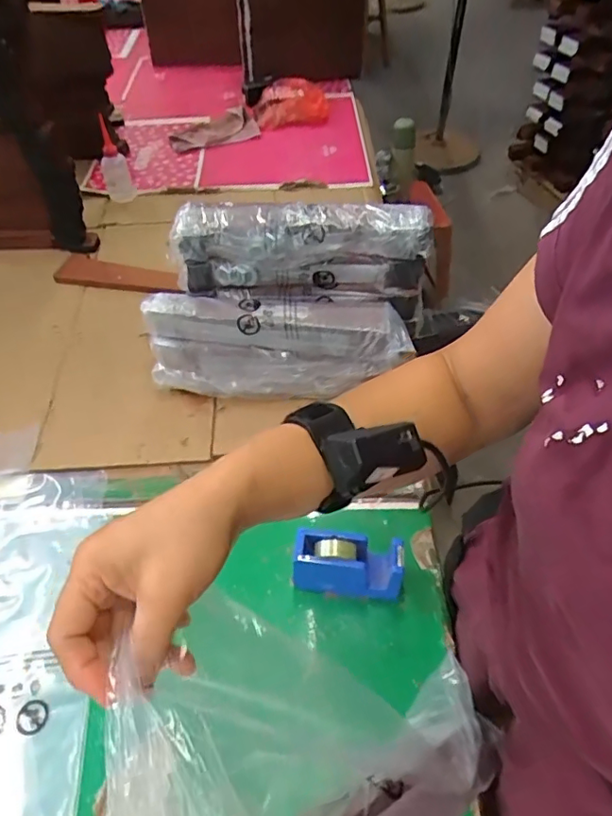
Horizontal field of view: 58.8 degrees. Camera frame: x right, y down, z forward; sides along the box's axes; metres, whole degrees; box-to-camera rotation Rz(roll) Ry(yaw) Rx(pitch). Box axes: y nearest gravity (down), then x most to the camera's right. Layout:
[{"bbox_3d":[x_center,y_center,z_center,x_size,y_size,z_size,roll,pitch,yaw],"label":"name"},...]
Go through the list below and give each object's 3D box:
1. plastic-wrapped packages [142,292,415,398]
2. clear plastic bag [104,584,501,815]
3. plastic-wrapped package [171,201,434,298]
[{"bbox_3d":[-0.048,-0.091,0.842,0.374,0.150,0.107,2,51,3],"label":"plastic-wrapped packages"},{"bbox_3d":[0.035,0.241,0.386,0.074,0.374,0.168,-42,50,21],"label":"clear plastic bag"},{"bbox_3d":[-0.009,-0.234,0.801,0.370,0.114,0.069,0,51,1],"label":"plastic-wrapped package"}]

